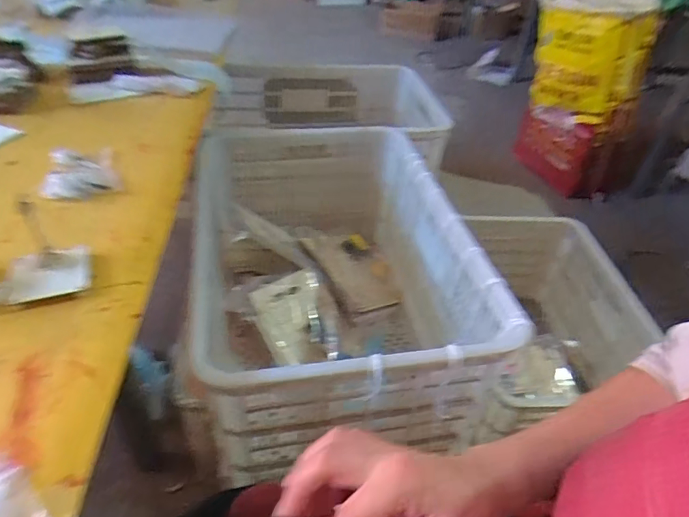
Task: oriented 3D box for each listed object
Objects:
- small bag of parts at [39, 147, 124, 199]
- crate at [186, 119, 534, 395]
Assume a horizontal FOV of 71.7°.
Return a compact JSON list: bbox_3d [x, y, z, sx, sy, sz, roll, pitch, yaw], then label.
[{"bbox_3d":[-0.361,-0.117,0.651,0.093,0.018,0.120,-16,45,-22],"label":"small bag of parts"},{"bbox_3d":[-0.029,0.036,0.866,0.419,0.316,0.626,-5,41,-10],"label":"crate"}]

